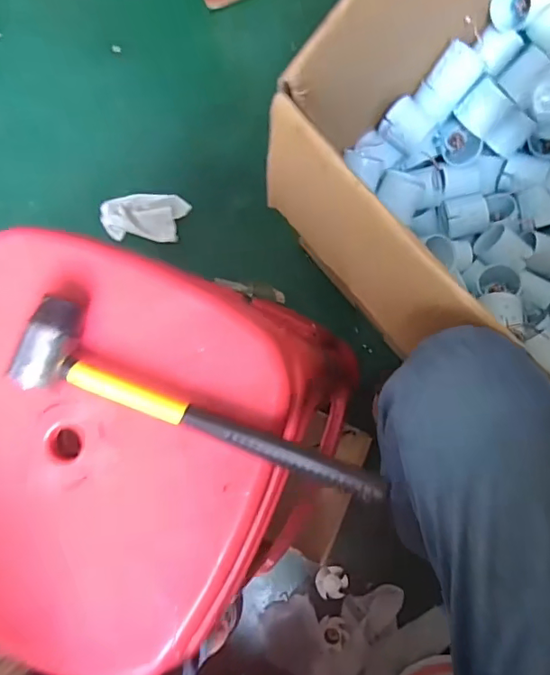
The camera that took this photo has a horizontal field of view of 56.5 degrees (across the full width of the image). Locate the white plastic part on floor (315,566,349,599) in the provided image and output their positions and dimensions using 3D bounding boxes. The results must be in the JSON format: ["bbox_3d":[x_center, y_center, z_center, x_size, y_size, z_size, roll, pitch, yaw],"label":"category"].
[{"bbox_3d":[0.082,0.351,0.735,0.045,0.012,0.041,2,84,6],"label":"white plastic part on floor"}]

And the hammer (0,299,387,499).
[{"bbox_3d":[-0.050,0.053,0.324,0.242,0.036,0.055,27,87,8],"label":"hammer"}]

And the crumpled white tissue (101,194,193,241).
[{"bbox_3d":[-0.209,-0.192,0.822,0.134,0.022,0.074,-1,83,5],"label":"crumpled white tissue"}]

